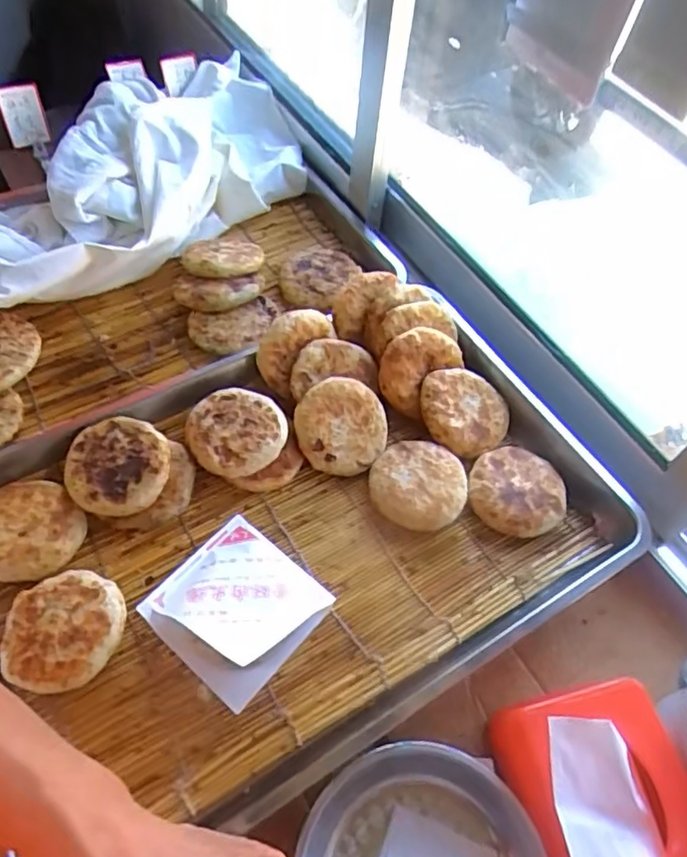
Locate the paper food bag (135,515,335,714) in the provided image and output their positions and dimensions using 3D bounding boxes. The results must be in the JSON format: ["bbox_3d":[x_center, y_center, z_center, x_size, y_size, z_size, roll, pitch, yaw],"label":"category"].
[{"bbox_3d":[-0.092,0.150,0.538,0.125,0.048,0.124,38,62,19],"label":"paper food bag"}]

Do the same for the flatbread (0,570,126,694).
[{"bbox_3d":[-0.233,0.171,0.521,0.091,0.029,0.096,-1,57,-5],"label":"flatbread"}]

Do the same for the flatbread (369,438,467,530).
[{"bbox_3d":[0.075,0.059,0.622,0.093,0.038,0.091,2,57,-3],"label":"flatbread"}]

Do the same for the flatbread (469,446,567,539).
[{"bbox_3d":[0.174,0.065,0.626,0.093,0.032,0.092,2,57,-3],"label":"flatbread"}]

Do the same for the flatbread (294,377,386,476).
[{"bbox_3d":[-0.001,-0.001,0.631,0.093,0.015,0.095,0,91,-9],"label":"flatbread"}]

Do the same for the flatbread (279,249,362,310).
[{"bbox_3d":[-0.031,-0.191,0.762,0.094,0.016,0.119,28,60,14],"label":"flatbread"}]

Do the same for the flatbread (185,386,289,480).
[{"bbox_3d":[-0.106,0.003,0.614,0.094,0.014,0.090,0,76,0],"label":"flatbread"}]

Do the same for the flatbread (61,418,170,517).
[{"bbox_3d":[-0.213,0.035,0.585,0.092,0.012,0.092,8,74,1],"label":"flatbread"}]

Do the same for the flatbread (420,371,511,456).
[{"bbox_3d":[0.130,-0.018,0.652,0.091,0.016,0.093,4,77,-17],"label":"flatbread"}]

